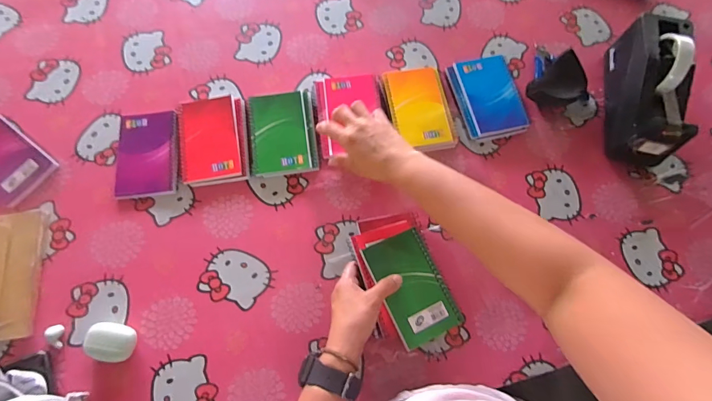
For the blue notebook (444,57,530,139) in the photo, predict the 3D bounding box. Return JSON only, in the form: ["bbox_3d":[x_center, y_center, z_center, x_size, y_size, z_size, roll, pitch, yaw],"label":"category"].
[{"bbox_3d":[0.204,-0.160,0.591,0.092,0.023,0.129,-10,72,-5],"label":"blue notebook"}]

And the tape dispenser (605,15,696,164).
[{"bbox_3d":[0.428,-0.164,0.553,0.080,0.116,0.202,12,71,2],"label":"tape dispenser"}]

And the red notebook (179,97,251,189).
[{"bbox_3d":[-0.209,-0.090,0.560,0.096,0.012,0.139,-10,72,-5],"label":"red notebook"}]

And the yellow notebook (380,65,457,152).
[{"bbox_3d":[0.096,-0.138,0.579,0.089,0.025,0.139,-8,72,-5],"label":"yellow notebook"}]

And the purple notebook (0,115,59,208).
[{"bbox_3d":[-0.500,-0.055,0.538,0.129,0.012,0.093,35,74,10],"label":"purple notebook"}]

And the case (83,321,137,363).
[{"bbox_3d":[-0.299,0.172,0.464,0.058,0.026,0.044,3,71,-1],"label":"case"}]

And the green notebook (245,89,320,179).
[{"bbox_3d":[-0.110,-0.102,0.567,0.098,0.011,0.133,-8,72,-5],"label":"green notebook"}]

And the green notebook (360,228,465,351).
[{"bbox_3d":[0.070,0.109,0.475,0.082,0.017,0.133,-22,75,-16],"label":"green notebook"}]

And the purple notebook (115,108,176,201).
[{"bbox_3d":[-0.302,-0.069,0.551,0.085,0.010,0.130,-7,71,-4],"label":"purple notebook"}]

